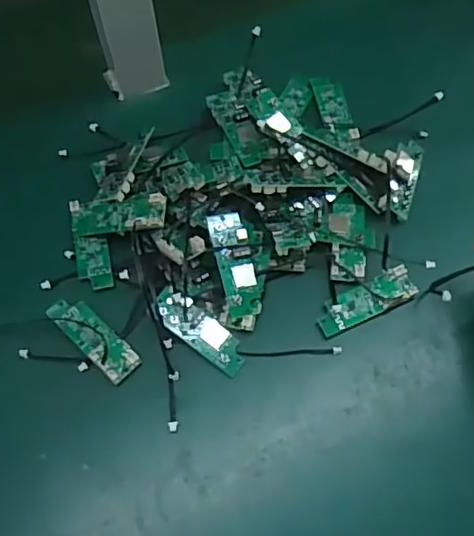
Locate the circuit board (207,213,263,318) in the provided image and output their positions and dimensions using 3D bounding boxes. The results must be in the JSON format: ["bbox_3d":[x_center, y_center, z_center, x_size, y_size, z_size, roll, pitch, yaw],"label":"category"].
[{"bbox_3d":[-0.001,-0.003,0.389,0.024,0.010,0.070,-13,79,-4],"label":"circuit board"}]

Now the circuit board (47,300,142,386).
[{"bbox_3d":[-0.094,0.046,0.384,0.069,0.007,0.022,39,71,20],"label":"circuit board"}]

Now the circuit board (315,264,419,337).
[{"bbox_3d":[0.086,0.022,0.391,0.069,0.008,0.023,-24,64,-9],"label":"circuit board"}]

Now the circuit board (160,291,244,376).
[{"bbox_3d":[-0.024,0.041,0.381,0.068,0.004,0.025,42,71,5],"label":"circuit board"}]

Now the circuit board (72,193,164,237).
[{"bbox_3d":[-0.084,-0.037,0.407,0.075,0.013,0.028,-1,60,27],"label":"circuit board"}]

